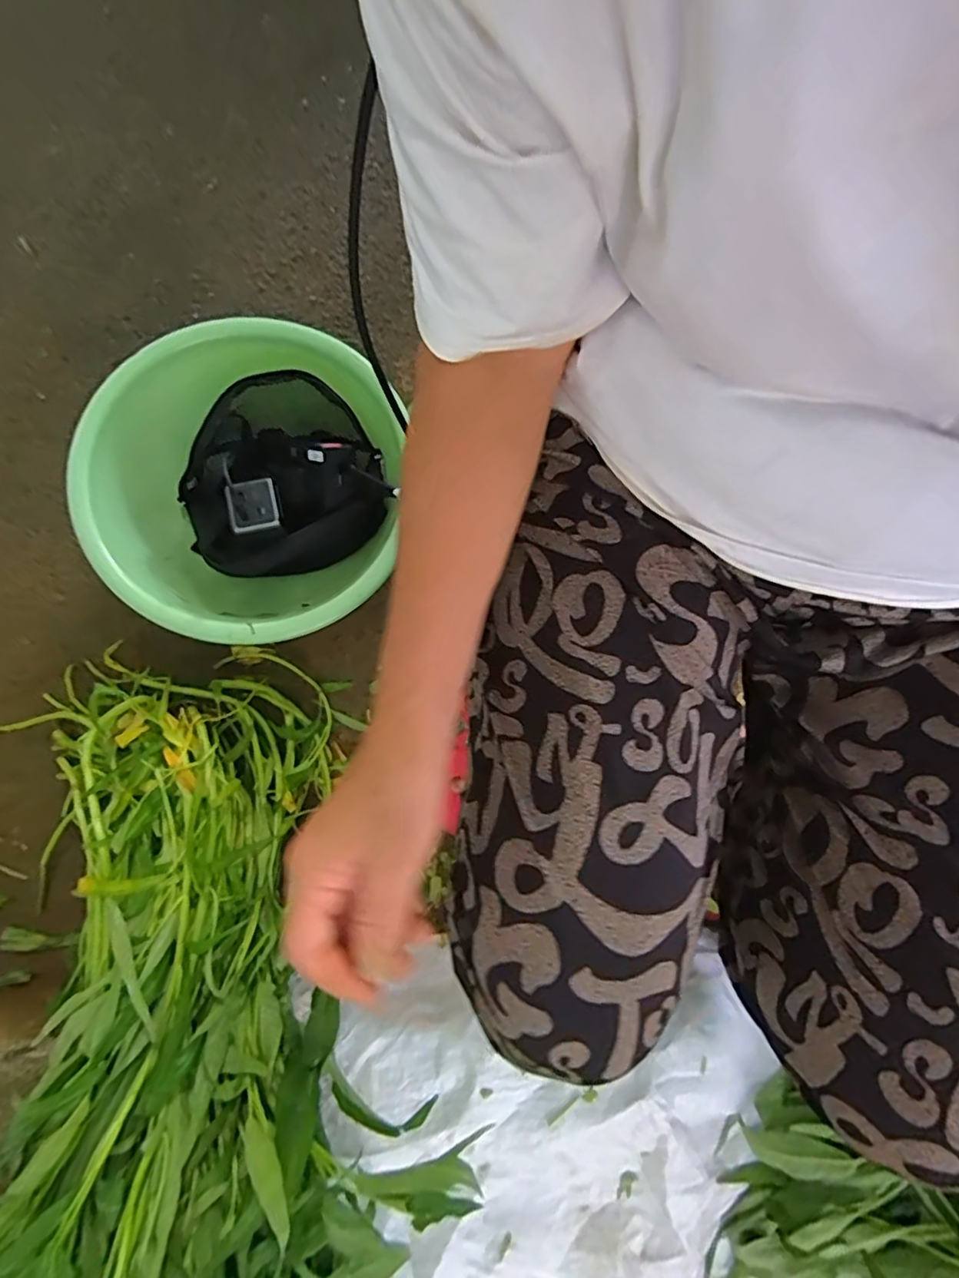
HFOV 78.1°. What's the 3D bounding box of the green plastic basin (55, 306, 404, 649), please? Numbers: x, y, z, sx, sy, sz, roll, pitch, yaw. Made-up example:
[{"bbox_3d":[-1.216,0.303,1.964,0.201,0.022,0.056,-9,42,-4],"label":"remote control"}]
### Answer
[{"bbox_3d":[-0.262,-0.176,0.694,0.322,0.141,0.362,8,80,-4],"label":"green plastic basin"}]

